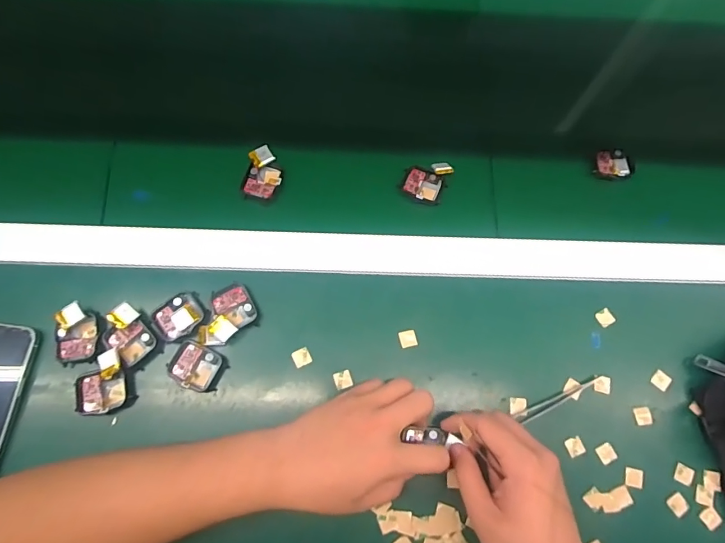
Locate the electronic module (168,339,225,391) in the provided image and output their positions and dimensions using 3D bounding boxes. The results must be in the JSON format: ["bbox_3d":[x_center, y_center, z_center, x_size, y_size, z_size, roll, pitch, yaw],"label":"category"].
[{"bbox_3d":[-0.153,0.087,0.398,0.042,0.012,0.038,24,73,5],"label":"electronic module"}]

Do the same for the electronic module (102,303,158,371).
[{"bbox_3d":[-0.215,0.058,0.392,0.036,0.018,0.045,-40,78,-13],"label":"electronic module"}]

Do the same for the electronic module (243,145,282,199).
[{"bbox_3d":[-0.103,-0.103,0.455,0.035,0.011,0.053,8,86,-4],"label":"electronic module"}]

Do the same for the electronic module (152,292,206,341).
[{"bbox_3d":[-0.172,0.042,0.405,0.044,0.007,0.040,-36,77,-12],"label":"electronic module"}]

